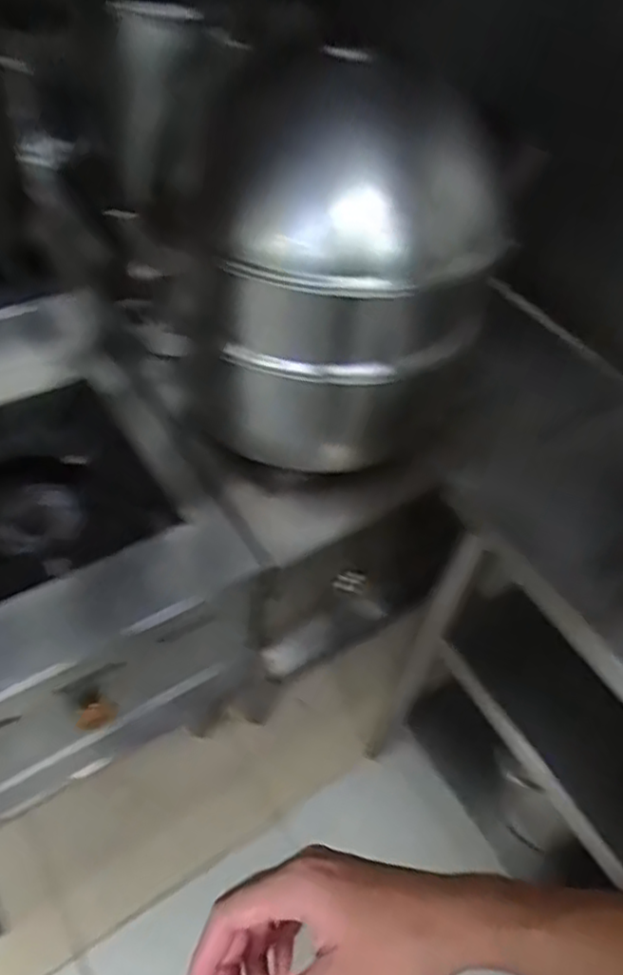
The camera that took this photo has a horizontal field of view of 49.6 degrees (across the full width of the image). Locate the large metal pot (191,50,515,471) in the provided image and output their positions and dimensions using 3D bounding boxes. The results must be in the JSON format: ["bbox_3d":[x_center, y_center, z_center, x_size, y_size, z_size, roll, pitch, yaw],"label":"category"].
[{"bbox_3d":[0.030,-0.228,0.769,0.292,0.364,0.267,3,50,-4],"label":"large metal pot"}]

